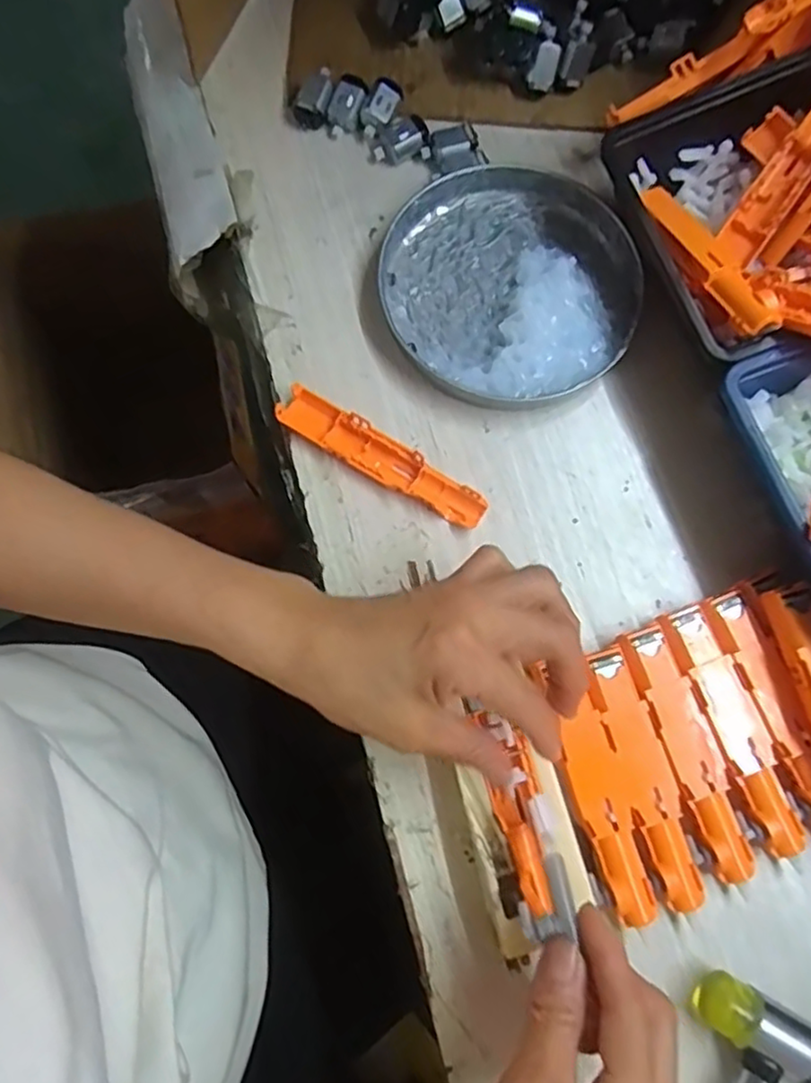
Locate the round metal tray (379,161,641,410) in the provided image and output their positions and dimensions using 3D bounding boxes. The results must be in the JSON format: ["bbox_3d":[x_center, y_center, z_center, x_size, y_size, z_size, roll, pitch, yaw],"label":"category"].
[{"bbox_3d":[0.060,-0.149,0.384,0.141,0.021,0.147,0,77,-1],"label":"round metal tray"}]

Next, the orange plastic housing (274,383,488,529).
[{"bbox_3d":[-0.012,-0.044,0.363,0.121,0.009,0.025,31,83,6],"label":"orange plastic housing"}]

